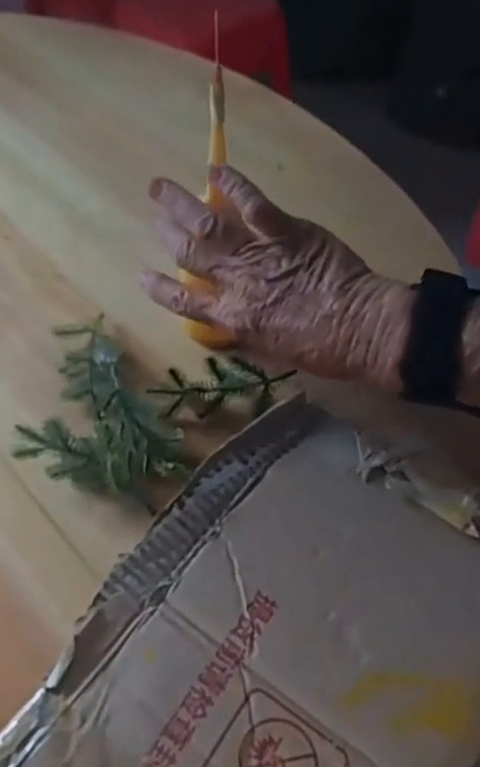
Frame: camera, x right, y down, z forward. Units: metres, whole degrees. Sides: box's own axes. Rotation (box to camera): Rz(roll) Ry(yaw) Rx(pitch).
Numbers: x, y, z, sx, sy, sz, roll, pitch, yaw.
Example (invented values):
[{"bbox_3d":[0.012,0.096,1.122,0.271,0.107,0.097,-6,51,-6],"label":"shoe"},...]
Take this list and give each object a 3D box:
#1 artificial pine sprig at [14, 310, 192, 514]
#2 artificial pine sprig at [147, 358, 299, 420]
[{"bbox_3d":[-0.095,0.020,0.404,0.082,0.032,0.141,-26,57,-21],"label":"artificial pine sprig"},{"bbox_3d":[-0.012,-0.001,0.418,0.088,0.026,0.022,-14,53,-13],"label":"artificial pine sprig"}]

